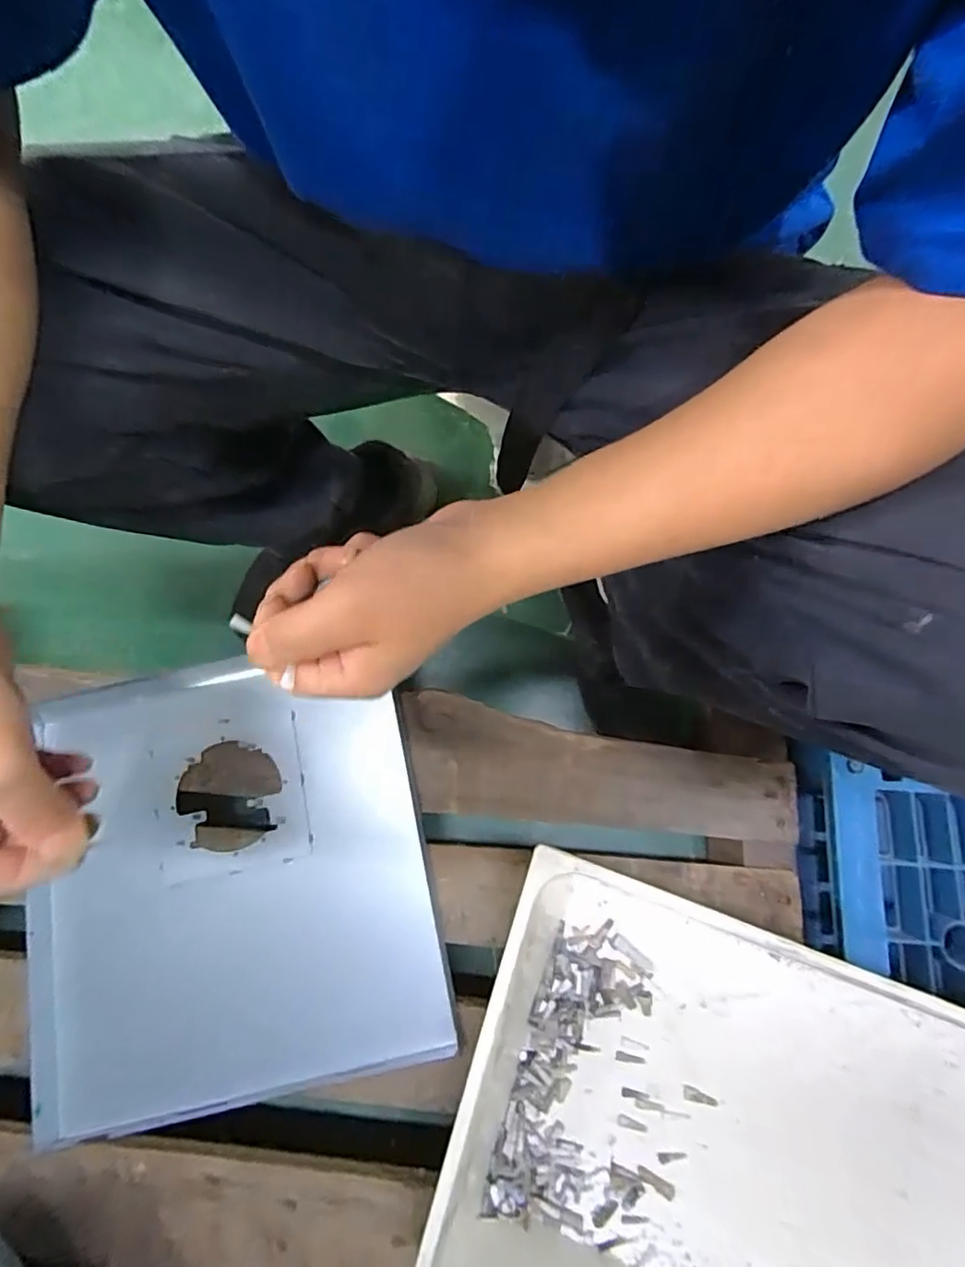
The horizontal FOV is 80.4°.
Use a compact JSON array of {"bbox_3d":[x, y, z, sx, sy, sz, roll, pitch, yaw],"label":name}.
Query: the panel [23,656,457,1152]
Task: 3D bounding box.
[{"bbox_3d":[-0.205,0.193,0.472,0.312,0.035,0.337,-12,76,-1],"label":"panel"}]

